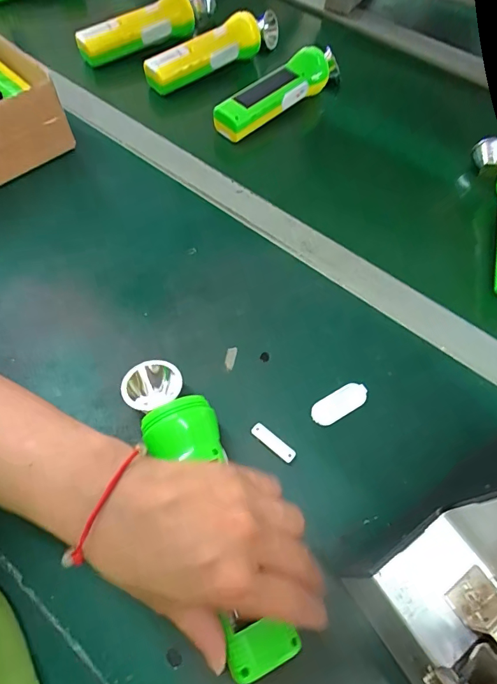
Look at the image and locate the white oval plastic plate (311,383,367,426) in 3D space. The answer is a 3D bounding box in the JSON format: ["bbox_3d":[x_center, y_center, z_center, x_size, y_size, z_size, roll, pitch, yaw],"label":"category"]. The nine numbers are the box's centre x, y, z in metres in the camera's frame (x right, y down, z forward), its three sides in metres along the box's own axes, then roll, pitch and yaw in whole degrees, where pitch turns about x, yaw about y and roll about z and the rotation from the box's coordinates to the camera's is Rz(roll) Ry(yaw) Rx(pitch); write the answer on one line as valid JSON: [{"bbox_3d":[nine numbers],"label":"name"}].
[{"bbox_3d":[0.074,0.050,0.340,0.051,0.004,0.021,-27,65,-16],"label":"white oval plastic plate"}]

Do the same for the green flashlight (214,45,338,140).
[{"bbox_3d":[0.044,-0.330,0.540,0.219,0.045,0.040,-40,70,-21],"label":"green flashlight"}]

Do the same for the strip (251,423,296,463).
[{"bbox_3d":[0.019,0.077,0.319,0.038,0.007,0.011,35,66,16],"label":"strip"}]

